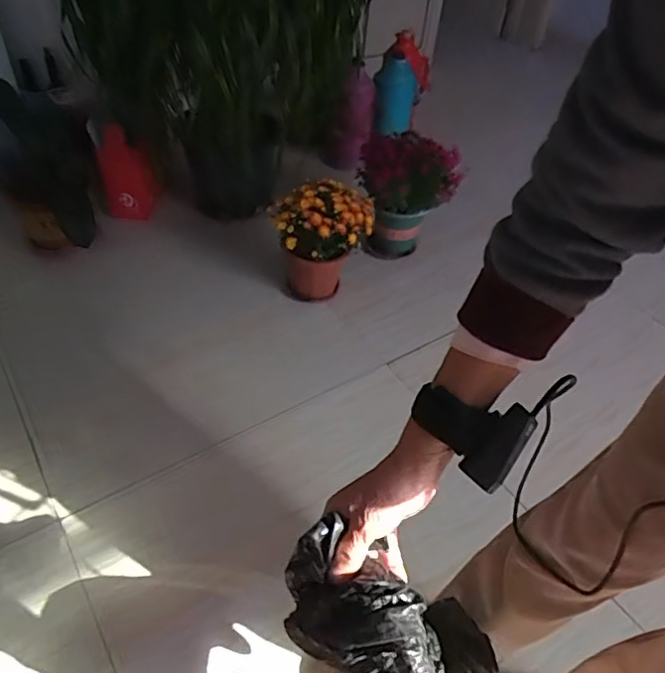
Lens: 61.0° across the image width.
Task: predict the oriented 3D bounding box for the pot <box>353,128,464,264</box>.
[{"bbox_3d":[0.213,-0.397,1.678,0.285,0.347,0.297,2,45,-2],"label":"pot"}]

